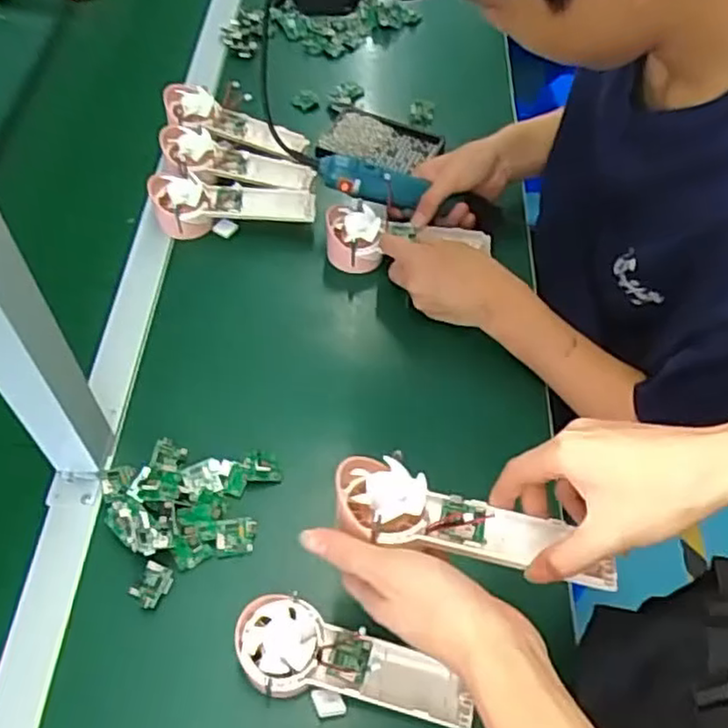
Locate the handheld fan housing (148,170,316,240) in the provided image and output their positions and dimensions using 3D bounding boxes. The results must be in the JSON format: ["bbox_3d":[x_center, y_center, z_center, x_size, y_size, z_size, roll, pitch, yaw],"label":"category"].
[{"bbox_3d":[-0.143,-0.172,0.765,0.175,0.059,0.060,-3,56,-5],"label":"handheld fan housing"}]

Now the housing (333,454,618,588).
[{"bbox_3d":[0.068,0.098,0.429,0.173,0.039,0.053,16,56,2],"label":"housing"}]

